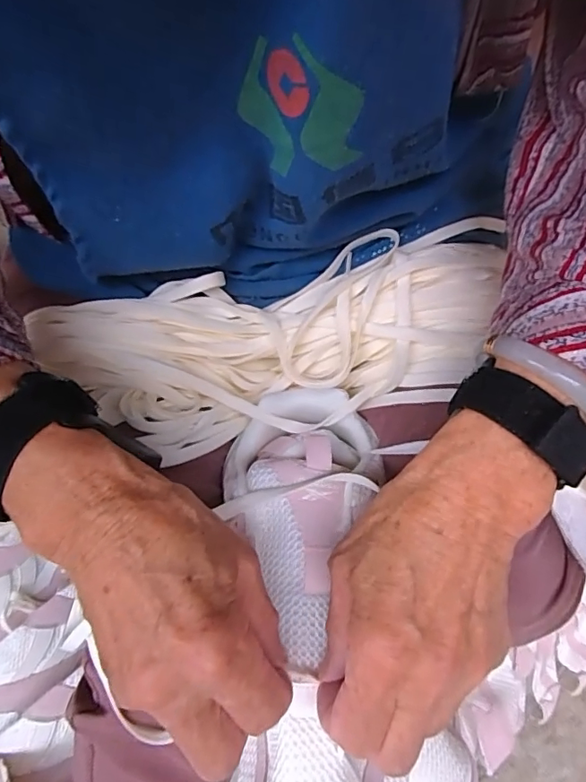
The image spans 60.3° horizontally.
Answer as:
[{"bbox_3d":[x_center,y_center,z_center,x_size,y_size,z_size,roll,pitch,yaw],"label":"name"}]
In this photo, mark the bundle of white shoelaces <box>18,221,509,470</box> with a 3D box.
[{"bbox_3d":[-0.001,-0.034,0.326,0.299,0.048,0.106,-14,66,-5],"label":"bundle of white shoelaces"}]

